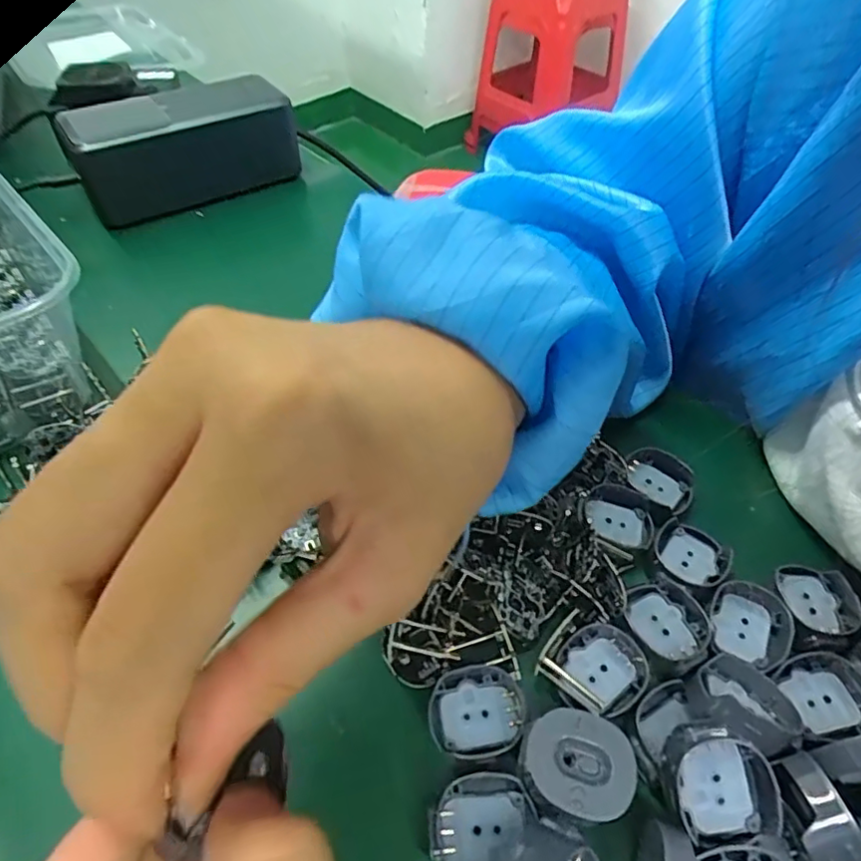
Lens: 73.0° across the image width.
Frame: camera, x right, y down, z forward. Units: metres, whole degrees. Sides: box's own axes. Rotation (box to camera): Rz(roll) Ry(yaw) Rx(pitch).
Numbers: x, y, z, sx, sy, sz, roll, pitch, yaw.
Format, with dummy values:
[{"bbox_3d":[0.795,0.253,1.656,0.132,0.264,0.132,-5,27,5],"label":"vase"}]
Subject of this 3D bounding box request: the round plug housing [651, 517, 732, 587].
[{"bbox_3d":[0.092,0.044,0.208,0.025,0.004,0.022,34,56,26],"label":"round plug housing"}]

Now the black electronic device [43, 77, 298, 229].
[{"bbox_3d":[-0.152,-0.178,0.362,0.133,0.055,0.055,-25,53,-21],"label":"black electronic device"}]

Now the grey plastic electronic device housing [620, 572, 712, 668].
[{"bbox_3d":[0.078,0.062,0.192,0.024,0.006,0.028,-31,55,-25],"label":"grey plastic electronic device housing"}]

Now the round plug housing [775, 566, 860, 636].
[{"bbox_3d":[0.131,0.056,0.197,0.020,0.007,0.025,-12,50,-11],"label":"round plug housing"}]

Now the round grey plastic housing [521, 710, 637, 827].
[{"bbox_3d":[0.039,0.091,0.157,0.028,0.014,0.026,0,48,0],"label":"round grey plastic housing"}]

